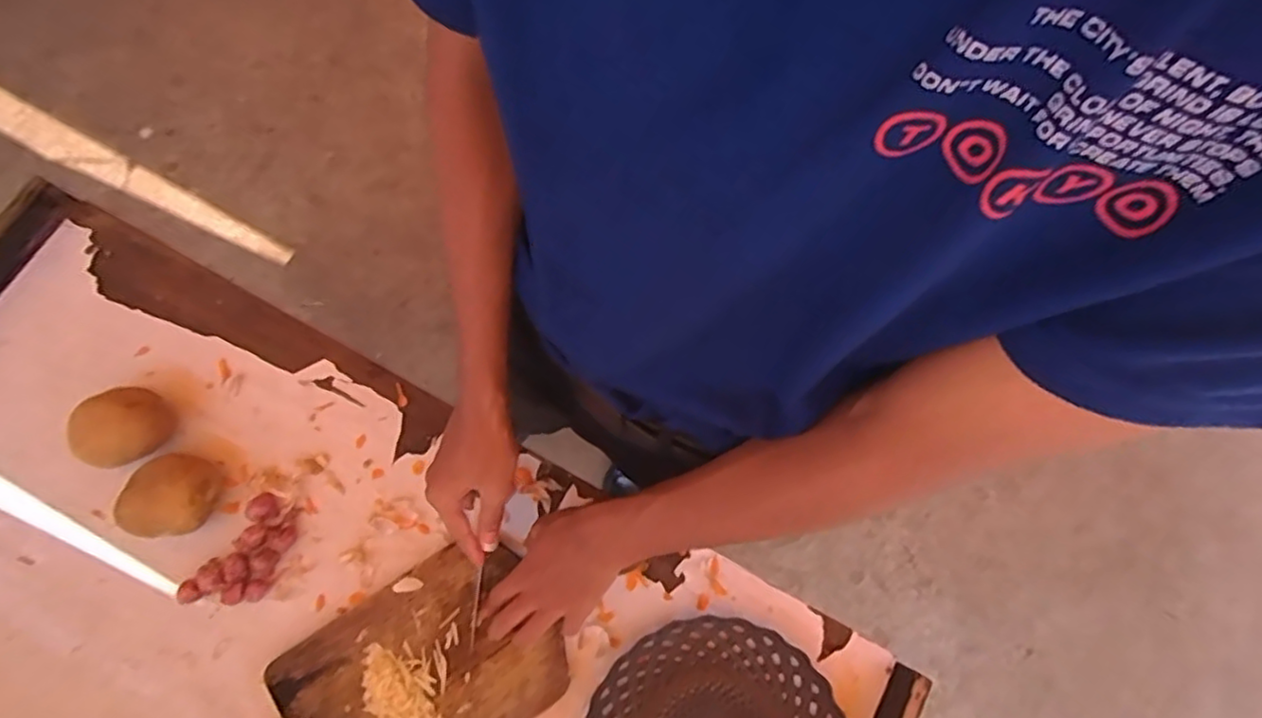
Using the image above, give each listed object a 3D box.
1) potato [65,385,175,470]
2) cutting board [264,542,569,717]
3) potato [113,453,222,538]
[{"bbox_3d":[-0.464,0.064,0.585,0.065,0.056,0.063,0,76,-2],"label":"potato"},{"bbox_3d":[-0.188,0.280,0.560,0.228,0.022,0.165,-32,81,-6],"label":"cutting board"},{"bbox_3d":[-0.417,0.123,0.577,0.073,0.050,0.071,0,79,-1],"label":"potato"}]

